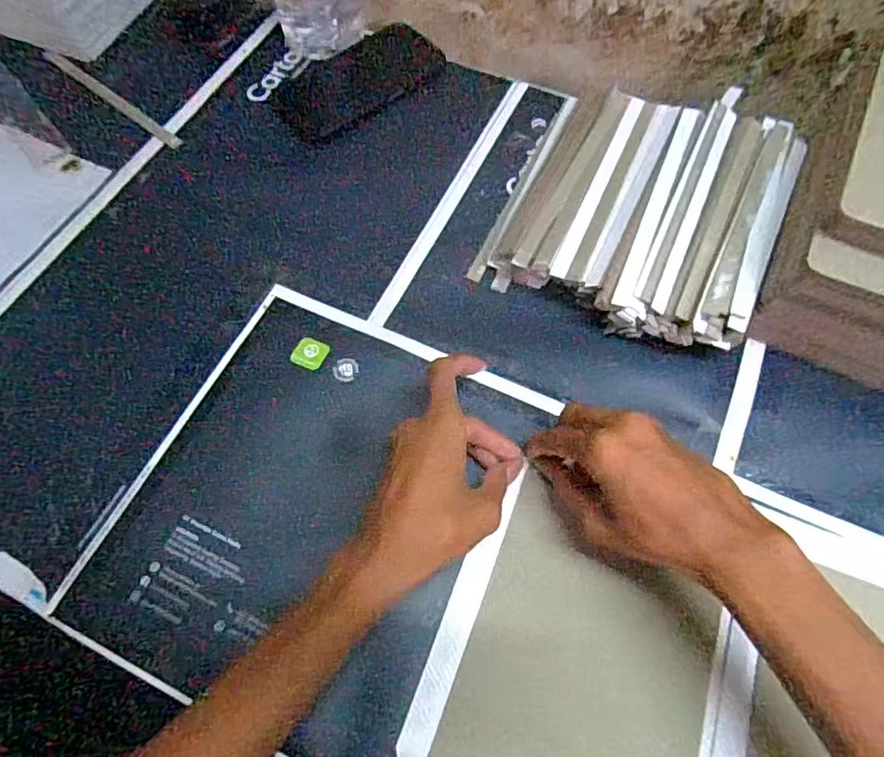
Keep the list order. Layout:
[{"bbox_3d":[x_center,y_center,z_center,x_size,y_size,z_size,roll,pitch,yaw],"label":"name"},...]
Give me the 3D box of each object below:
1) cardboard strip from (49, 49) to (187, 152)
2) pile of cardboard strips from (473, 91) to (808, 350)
[{"bbox_3d":[-0.334,-0.283,0.548,0.208,0.004,0.015,36,70,14],"label":"cardboard strip"},{"bbox_3d":[0.169,-0.148,0.467,0.208,0.050,0.233,26,68,11],"label":"pile of cardboard strips"}]

